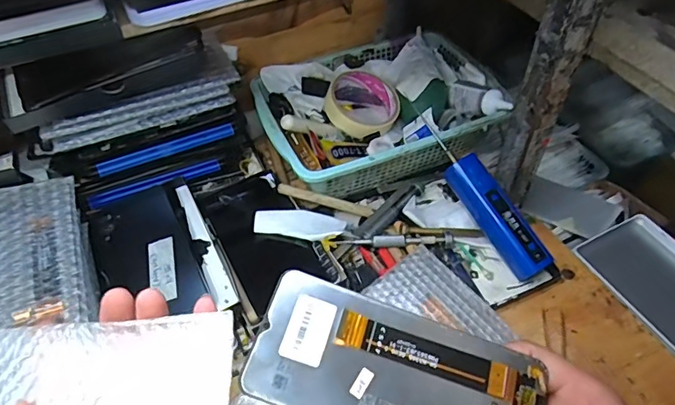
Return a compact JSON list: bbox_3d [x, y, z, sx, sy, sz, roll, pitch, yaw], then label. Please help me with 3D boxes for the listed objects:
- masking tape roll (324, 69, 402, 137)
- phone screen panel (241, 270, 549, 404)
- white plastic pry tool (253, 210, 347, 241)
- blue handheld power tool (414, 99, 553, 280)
[{"bbox_3d":[0.030,-0.109,0.580,0.083,0.028,0.072,-9,57,-27],"label":"masking tape roll"},{"bbox_3d":[0.032,0.092,0.263,0.151,0.004,0.072,21,62,2],"label":"phone screen panel"},{"bbox_3d":[-0.038,0.021,0.500,0.090,0.009,0.036,12,48,0],"label":"white plastic pry tool"},{"bbox_3d":[0.145,-0.010,0.497,0.027,0.038,0.187,-27,73,-20],"label":"blue handheld power tool"}]

